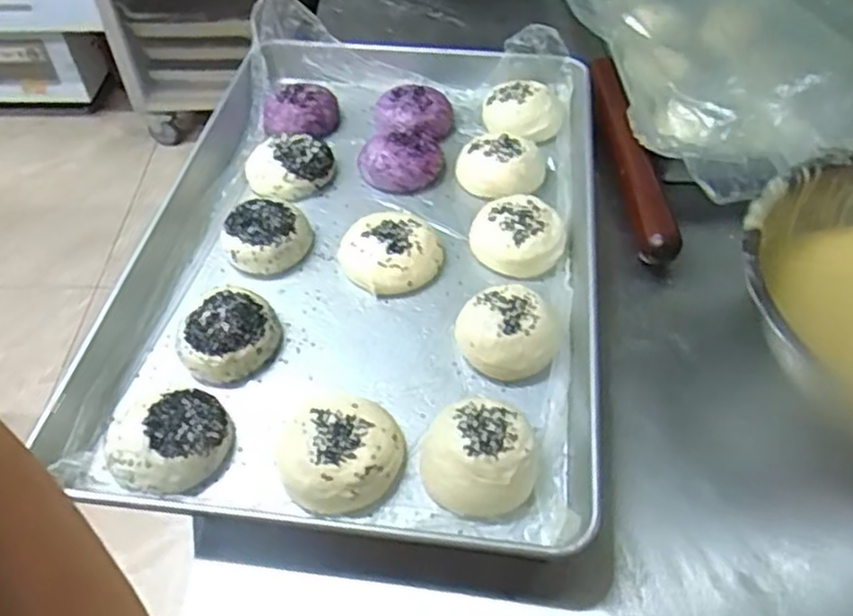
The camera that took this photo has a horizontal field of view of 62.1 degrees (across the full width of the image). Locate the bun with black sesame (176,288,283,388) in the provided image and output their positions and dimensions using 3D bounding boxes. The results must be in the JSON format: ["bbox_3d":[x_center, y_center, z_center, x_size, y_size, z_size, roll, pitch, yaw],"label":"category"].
[{"bbox_3d":[-0.166,0.023,0.595,0.084,0.043,0.076,-19,52,-12],"label":"bun with black sesame"}]

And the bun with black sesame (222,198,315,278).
[{"bbox_3d":[-0.152,-0.066,0.670,0.082,0.040,0.071,-4,50,0],"label":"bun with black sesame"}]

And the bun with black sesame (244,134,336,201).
[{"bbox_3d":[-0.143,-0.148,0.742,0.091,0.034,0.069,-11,51,-6],"label":"bun with black sesame"}]

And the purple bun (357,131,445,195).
[{"bbox_3d":[-0.026,-0.152,0.743,0.087,0.034,0.068,-4,50,0],"label":"purple bun"}]

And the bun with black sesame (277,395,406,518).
[{"bbox_3d":[-0.064,0.109,0.525,0.084,0.035,0.087,-2,50,2],"label":"bun with black sesame"}]

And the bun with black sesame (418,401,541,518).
[{"bbox_3d":[0.039,0.109,0.515,0.080,0.041,0.078,-2,50,2],"label":"bun with black sesame"}]

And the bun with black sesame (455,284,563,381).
[{"bbox_3d":[0.066,0.021,0.591,0.080,0.043,0.075,-2,50,2],"label":"bun with black sesame"}]

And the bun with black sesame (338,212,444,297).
[{"bbox_3d":[-0.034,-0.051,0.664,0.081,0.035,0.084,-2,50,2],"label":"bun with black sesame"}]

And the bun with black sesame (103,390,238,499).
[{"bbox_3d":[-0.189,0.104,0.527,0.091,0.040,0.070,-28,54,-18],"label":"bun with black sesame"}]

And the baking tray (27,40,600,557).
[{"bbox_3d":[-0.051,-0.081,0.684,0.420,0.043,0.622,4,51,7],"label":"baking tray"}]

